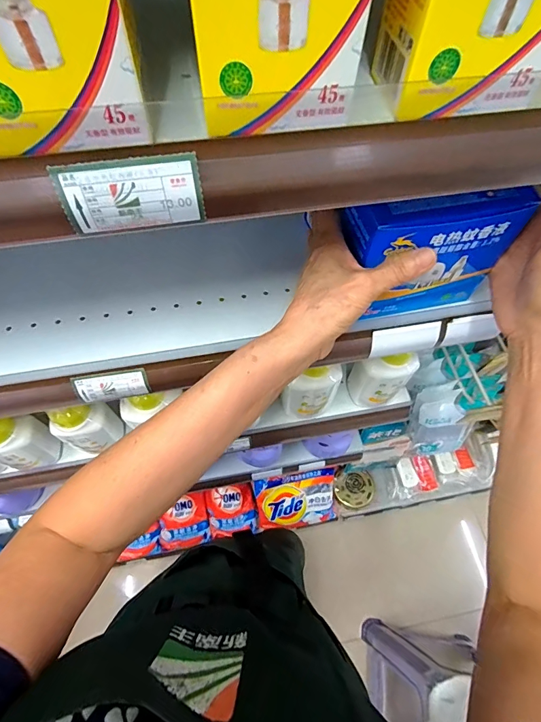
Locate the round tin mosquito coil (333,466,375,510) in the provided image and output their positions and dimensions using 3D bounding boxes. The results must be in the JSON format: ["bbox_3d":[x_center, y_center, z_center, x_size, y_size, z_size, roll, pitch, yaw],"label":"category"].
[{"bbox_3d":[0.282,0.425,1.275,0.127,0.039,0.124,1,63,-1],"label":"round tin mosquito coil"}]

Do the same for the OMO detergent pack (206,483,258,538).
[{"bbox_3d":[-0.121,0.461,1.186,0.145,0.055,0.159,-9,97,-8],"label":"OMO detergent pack"}]

